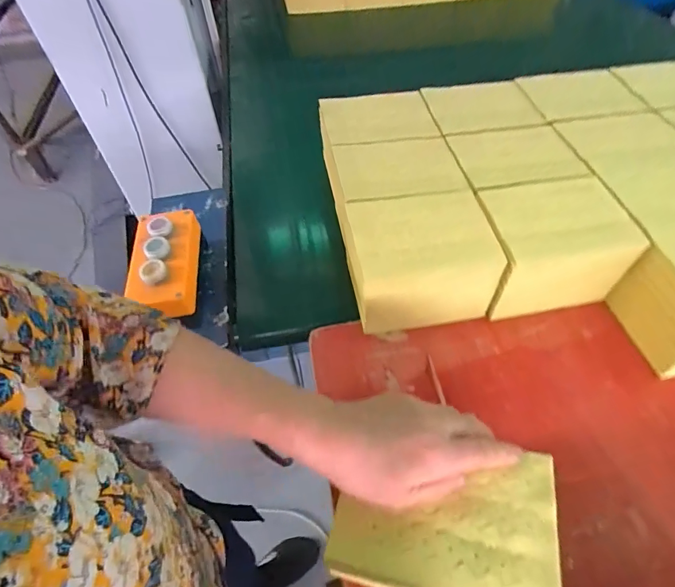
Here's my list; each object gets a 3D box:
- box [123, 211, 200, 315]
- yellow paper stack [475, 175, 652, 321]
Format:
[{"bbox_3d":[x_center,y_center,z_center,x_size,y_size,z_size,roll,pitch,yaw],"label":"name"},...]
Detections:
[{"bbox_3d":[-0.208,-0.041,0.512,0.076,0.039,0.154,-8,53,-4],"label":"box"},{"bbox_3d":[0.267,-0.057,0.543,0.166,0.115,0.128,-8,53,-4],"label":"yellow paper stack"}]

